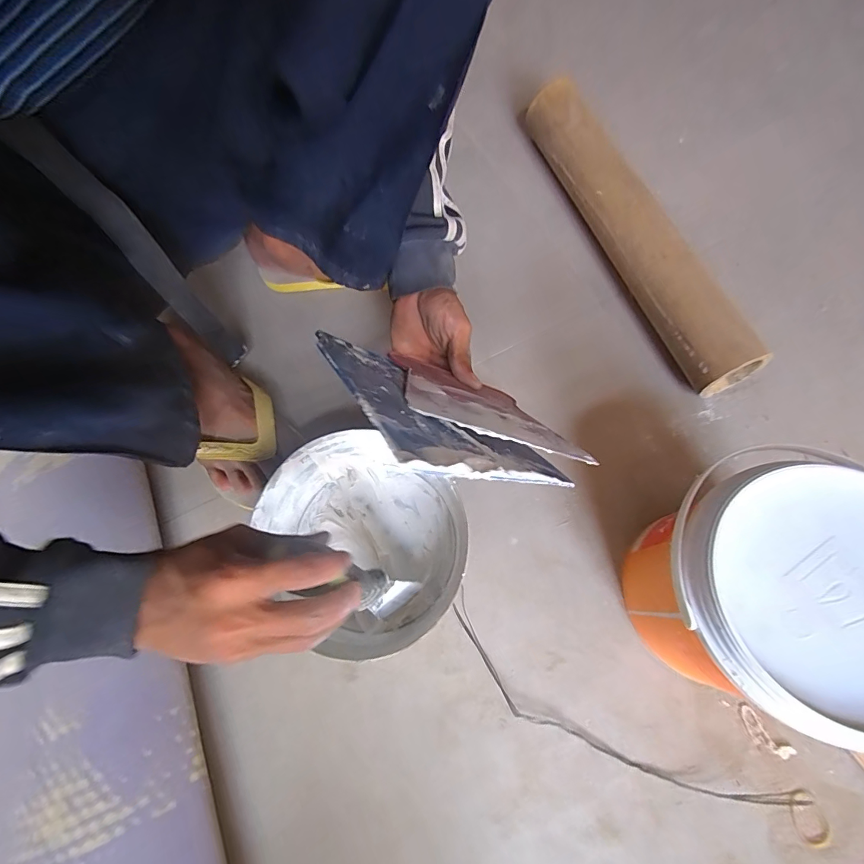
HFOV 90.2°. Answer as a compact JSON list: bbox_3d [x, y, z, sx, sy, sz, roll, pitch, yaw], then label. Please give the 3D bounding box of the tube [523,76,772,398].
[{"bbox_3d":[0.220,-0.238,0.492,0.059,0.073,0.426,-21,74,-3],"label":"tube"}]

